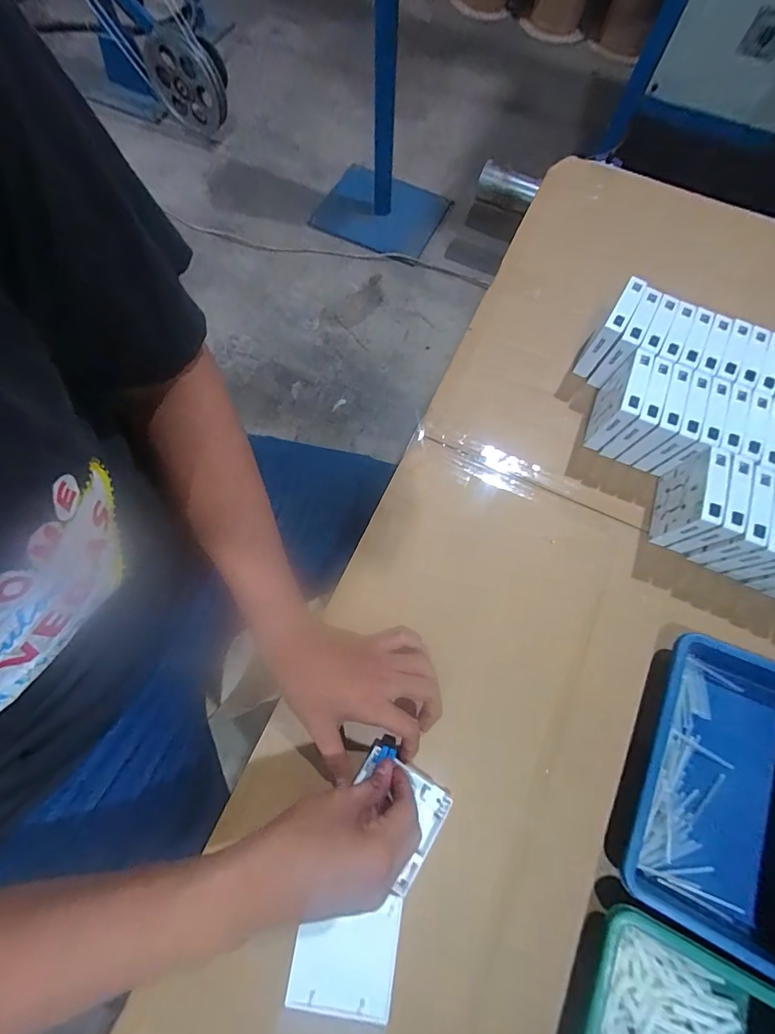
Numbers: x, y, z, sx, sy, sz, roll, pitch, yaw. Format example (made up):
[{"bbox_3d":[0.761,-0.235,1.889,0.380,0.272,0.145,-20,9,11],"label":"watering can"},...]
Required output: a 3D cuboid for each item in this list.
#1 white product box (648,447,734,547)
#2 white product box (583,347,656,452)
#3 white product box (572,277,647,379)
[{"bbox_3d":[0.328,-0.018,0.463,0.024,0.087,0.086,18,72,4],"label":"white product box"},{"bbox_3d":[0.270,-0.135,0.501,0.024,0.089,0.089,23,72,6],"label":"white product box"},{"bbox_3d":[0.275,-0.231,0.530,0.022,0.090,0.084,31,73,8],"label":"white product box"}]

